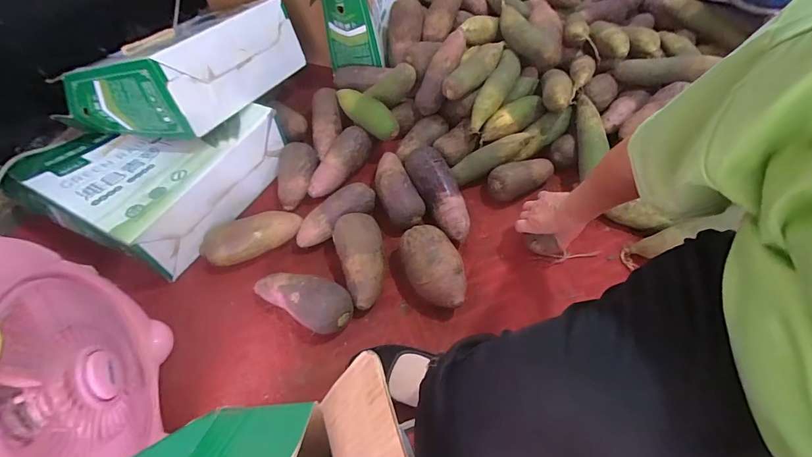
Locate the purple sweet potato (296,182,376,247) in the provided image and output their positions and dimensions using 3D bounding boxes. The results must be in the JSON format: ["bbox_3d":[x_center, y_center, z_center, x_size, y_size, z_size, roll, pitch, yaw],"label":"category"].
[{"bbox_3d":[-0.135,-0.025,0.743,0.169,0.060,0.061,-33,65,-19],"label":"purple sweet potato"}]

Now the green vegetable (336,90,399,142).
[{"bbox_3d":[-0.086,-0.245,0.823,0.056,0.054,0.174,-38,67,-21],"label":"green vegetable"}]

